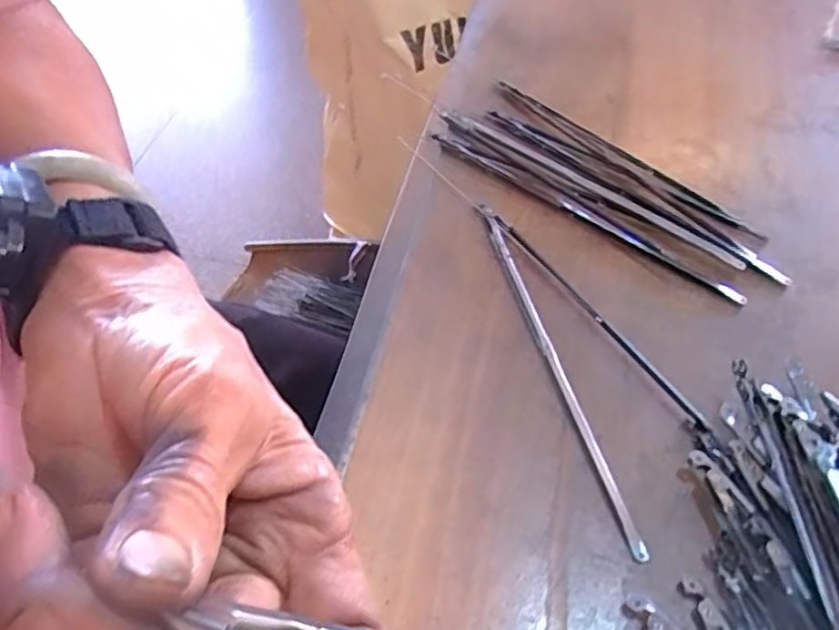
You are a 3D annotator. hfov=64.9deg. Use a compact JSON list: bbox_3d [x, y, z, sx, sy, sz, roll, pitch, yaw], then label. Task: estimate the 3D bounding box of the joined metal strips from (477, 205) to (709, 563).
[{"bbox_3d":[0.075,0.012,0.288,0.047,0.006,0.179,-12,51,-8],"label":"joined metal strips"}]

